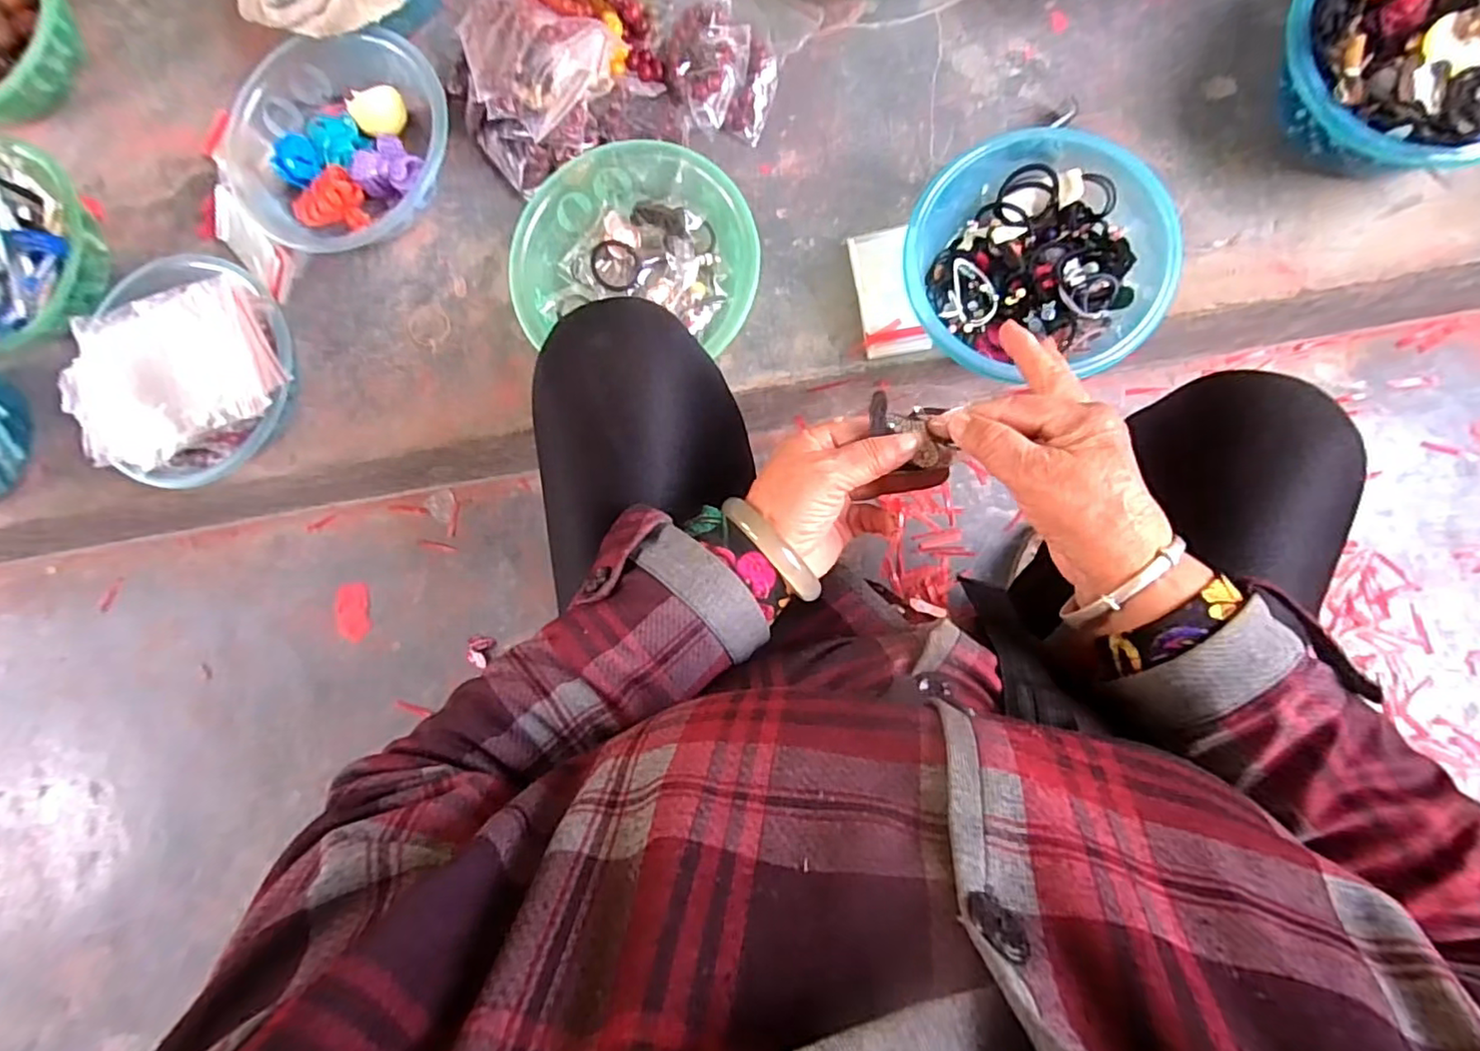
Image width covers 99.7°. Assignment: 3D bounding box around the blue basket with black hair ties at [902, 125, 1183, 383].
[{"bbox_3d":[0.268,-0.238,0.583,0.213,0.077,0.221,-1,86,7],"label":"blue basket with black hair ties"}]

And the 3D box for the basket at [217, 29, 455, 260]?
[{"bbox_3d":[-0.425,-0.396,0.673,0.247,0.072,0.223,11,87,8],"label":"basket"}]

